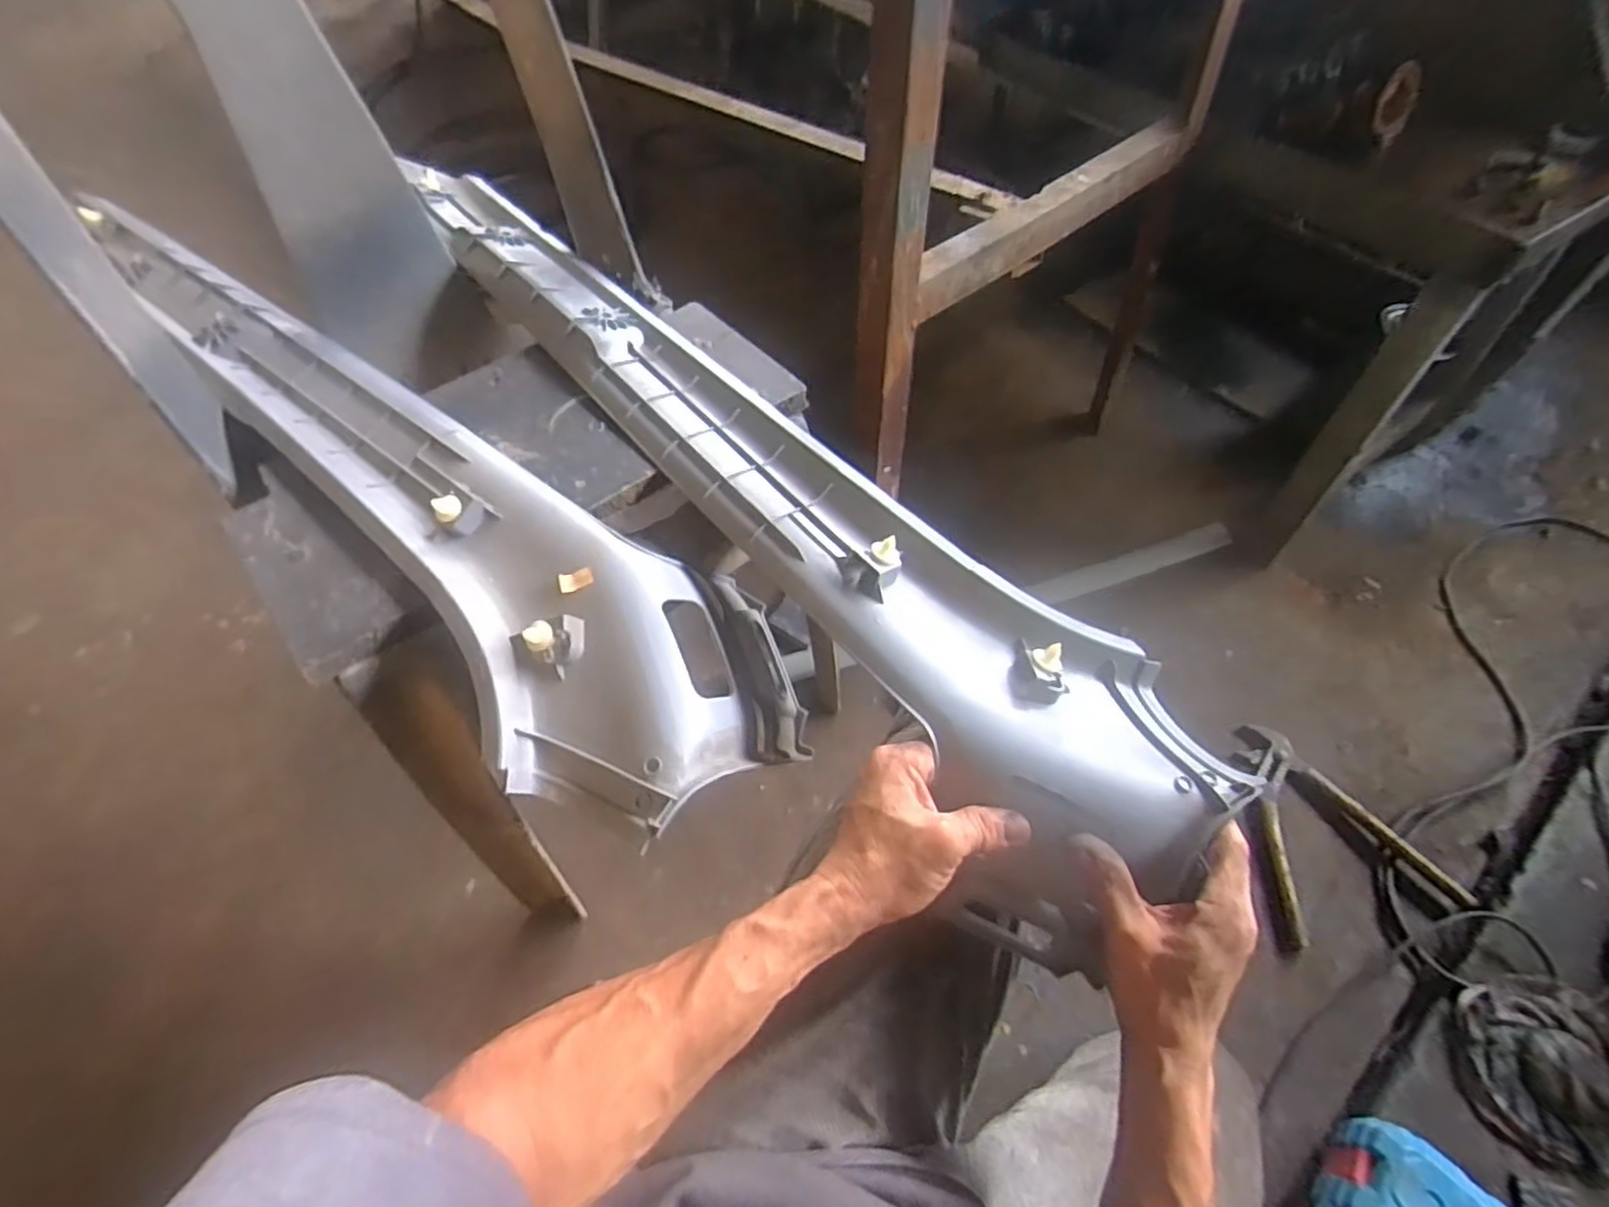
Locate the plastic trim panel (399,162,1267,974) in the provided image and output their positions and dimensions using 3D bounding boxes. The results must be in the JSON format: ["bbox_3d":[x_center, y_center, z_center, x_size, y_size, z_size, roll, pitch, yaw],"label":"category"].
[{"bbox_3d":[-0.058,-0.112,0.556,0.158,0.087,0.812,-35,67,-24],"label":"plastic trim panel"}]

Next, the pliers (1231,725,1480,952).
[{"bbox_3d":[0.567,0.241,0.809,0.197,0.042,0.237,-10,56,-8],"label":"pliers"}]

